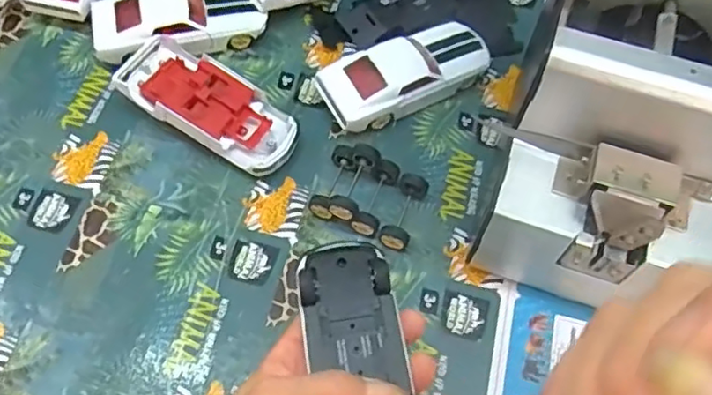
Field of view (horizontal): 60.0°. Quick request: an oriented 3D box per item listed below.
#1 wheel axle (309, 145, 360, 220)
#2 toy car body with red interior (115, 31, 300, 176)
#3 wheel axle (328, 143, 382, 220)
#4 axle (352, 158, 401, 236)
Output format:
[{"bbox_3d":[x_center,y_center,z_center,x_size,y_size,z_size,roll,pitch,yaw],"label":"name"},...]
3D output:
[{"bbox_3d":[-0.014,-0.010,0.419,0.019,0.023,0.050,22,62,10],"label":"wheel axle"},{"bbox_3d":[-0.103,-0.064,0.440,0.129,0.030,0.056,30,63,13],"label":"toy car body with red interior"},{"bbox_3d":[-0.001,-0.008,0.412,0.019,0.022,0.054,22,62,9],"label":"wheel axle"},{"bbox_3d":[0.014,-0.001,0.415,0.017,0.014,0.055,20,61,8],"label":"axle"}]

